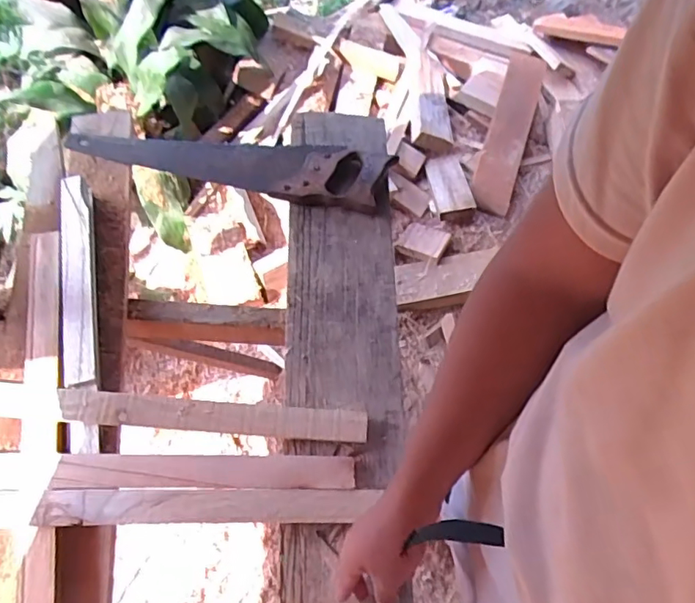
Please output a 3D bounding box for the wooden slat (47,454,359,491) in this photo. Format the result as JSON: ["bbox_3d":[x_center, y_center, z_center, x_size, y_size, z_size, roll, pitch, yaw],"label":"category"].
[{"bbox_3d":[-0.166,0.203,0.660,0.343,0.017,0.039,0,67,-3],"label":"wooden slat"}]

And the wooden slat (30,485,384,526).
[{"bbox_3d":[-0.161,0.236,0.645,0.377,0.019,0.040,0,67,-3],"label":"wooden slat"}]

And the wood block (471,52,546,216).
[{"bbox_3d":[0.496,-0.537,1.693,0.122,0.050,0.631,18,68,5],"label":"wood block"}]

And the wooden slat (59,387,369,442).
[{"bbox_3d":[-0.163,0.140,0.686,0.371,0.018,0.042,4,67,-1],"label":"wooden slat"}]

